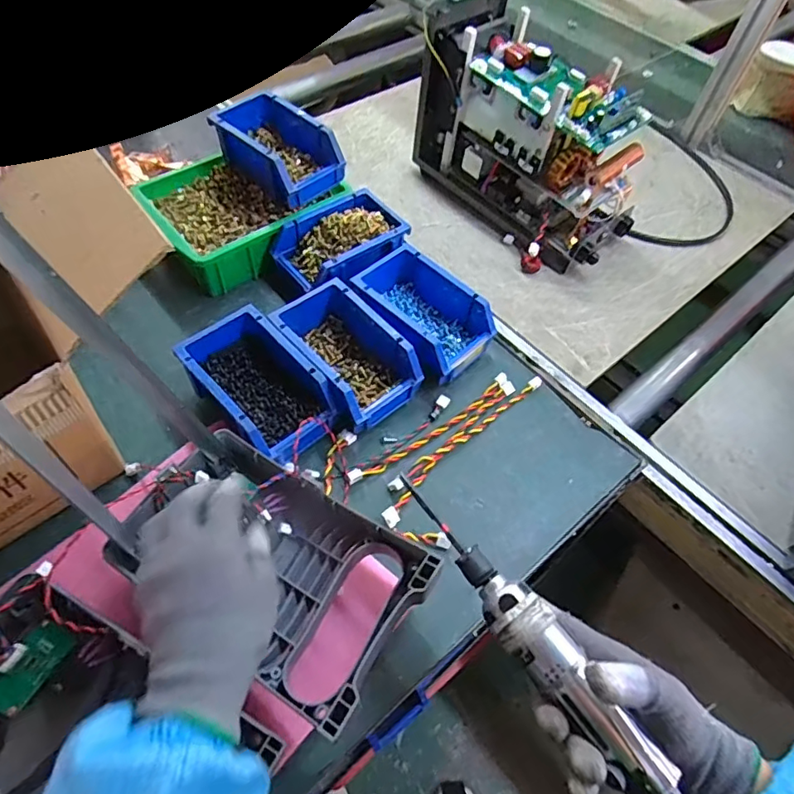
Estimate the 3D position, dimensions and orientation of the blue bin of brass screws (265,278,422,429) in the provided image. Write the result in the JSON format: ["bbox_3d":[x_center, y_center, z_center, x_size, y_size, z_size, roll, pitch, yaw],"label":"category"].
[{"bbox_3d":[-0.062,-0.053,0.624,0.100,0.066,0.169,-35,66,-24],"label":"blue bin of brass screws"}]

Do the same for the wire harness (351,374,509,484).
[{"bbox_3d":[0.043,0.036,0.621,0.233,0.014,0.018,-32,64,-23],"label":"wire harness"}]

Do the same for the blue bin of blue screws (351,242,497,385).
[{"bbox_3d":[0.028,-0.106,0.664,0.115,0.061,0.174,-35,65,-24],"label":"blue bin of blue screws"}]

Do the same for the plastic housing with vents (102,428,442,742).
[{"bbox_3d":[-0.111,0.144,0.476,0.254,0.062,0.161,30,59,15],"label":"plastic housing with vents"}]

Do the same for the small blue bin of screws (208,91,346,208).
[{"bbox_3d":[-0.162,-0.332,0.723,0.164,0.069,0.100,39,62,20],"label":"small blue bin of screws"}]

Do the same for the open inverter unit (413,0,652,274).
[{"bbox_3d":[0.194,-0.377,0.794,0.171,0.223,0.342,-29,63,-22],"label":"open inverter unit"}]

